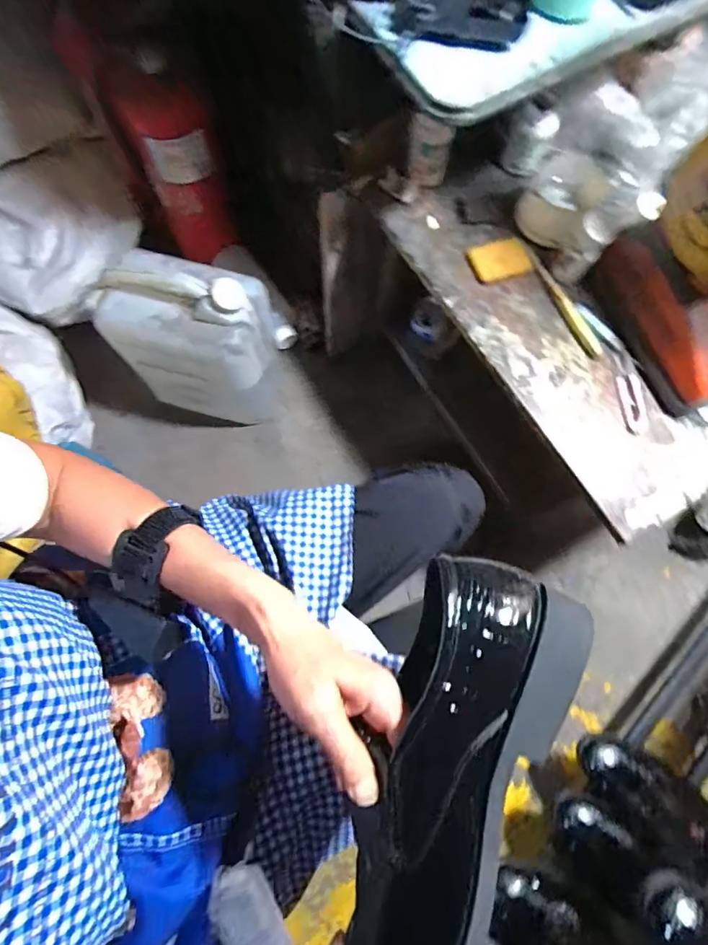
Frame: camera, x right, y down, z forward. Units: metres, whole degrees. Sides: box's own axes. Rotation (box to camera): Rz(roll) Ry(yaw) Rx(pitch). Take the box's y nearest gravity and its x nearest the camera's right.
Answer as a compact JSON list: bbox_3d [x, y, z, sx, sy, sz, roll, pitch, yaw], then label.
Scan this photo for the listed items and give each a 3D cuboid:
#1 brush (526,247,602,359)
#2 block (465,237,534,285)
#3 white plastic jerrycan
[{"bbox_3d":[0.259,-0.216,0.611,0.026,0.017,0.166,-23,77,-8],"label":"brush"},{"bbox_3d":[0.186,-0.269,0.623,0.078,0.011,0.050,-21,93,-6],"label":"block"},{"bbox_3d":[-0.252,-0.212,0.822,0.229,0.308,0.146,10,75,1],"label":"white plastic jerrycan"}]

